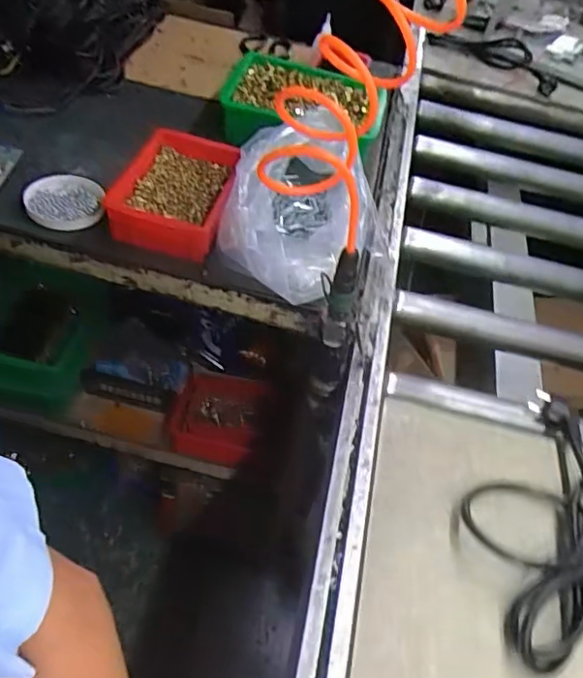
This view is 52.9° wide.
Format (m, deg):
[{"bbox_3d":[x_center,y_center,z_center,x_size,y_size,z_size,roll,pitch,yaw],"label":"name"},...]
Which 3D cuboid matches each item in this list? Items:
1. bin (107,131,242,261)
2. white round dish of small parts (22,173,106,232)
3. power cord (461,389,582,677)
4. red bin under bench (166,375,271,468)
[{"bbox_3d":[-0.151,-0.200,0.786,0.133,0.075,0.200,14,48,1],"label":"bin"},{"bbox_3d":[-0.301,-0.183,0.780,0.097,0.012,0.098,-14,60,-23],"label":"white round dish of small parts"},{"bbox_3d":[0.262,0.177,0.584,0.149,0.067,0.287,33,54,24],"label":"power cord"},{"bbox_3d":[-0.125,0.135,1.024,0.160,0.092,0.136,11,48,-2],"label":"red bin under bench"}]

